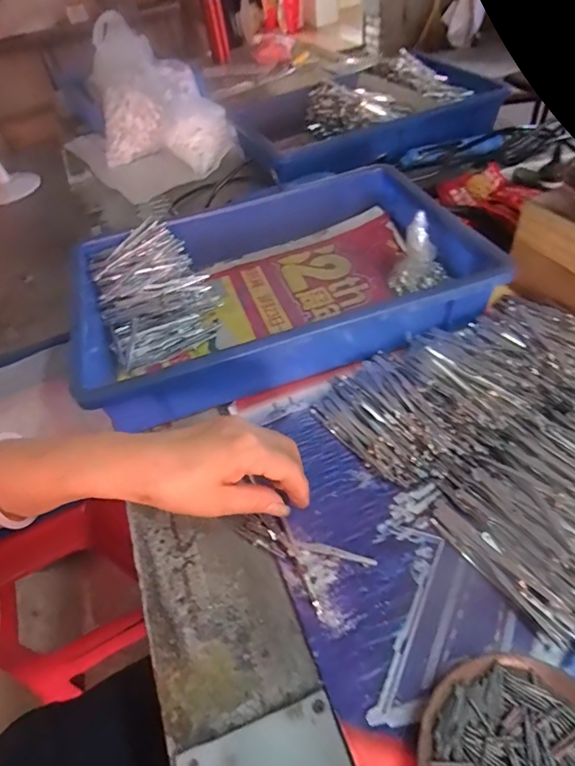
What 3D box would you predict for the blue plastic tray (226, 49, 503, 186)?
[{"bbox_3d":[0.142,-0.495,0.808,0.450,0.075,0.321,-17,49,-6],"label":"blue plastic tray"}]

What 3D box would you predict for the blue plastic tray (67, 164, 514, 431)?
[{"bbox_3d":[-0.016,-0.122,0.515,0.433,0.081,0.291,-19,49,-7],"label":"blue plastic tray"}]

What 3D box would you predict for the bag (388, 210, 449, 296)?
[{"bbox_3d":[0.151,-0.142,0.514,0.059,0.077,0.044,-37,53,-24],"label":"bag"}]

